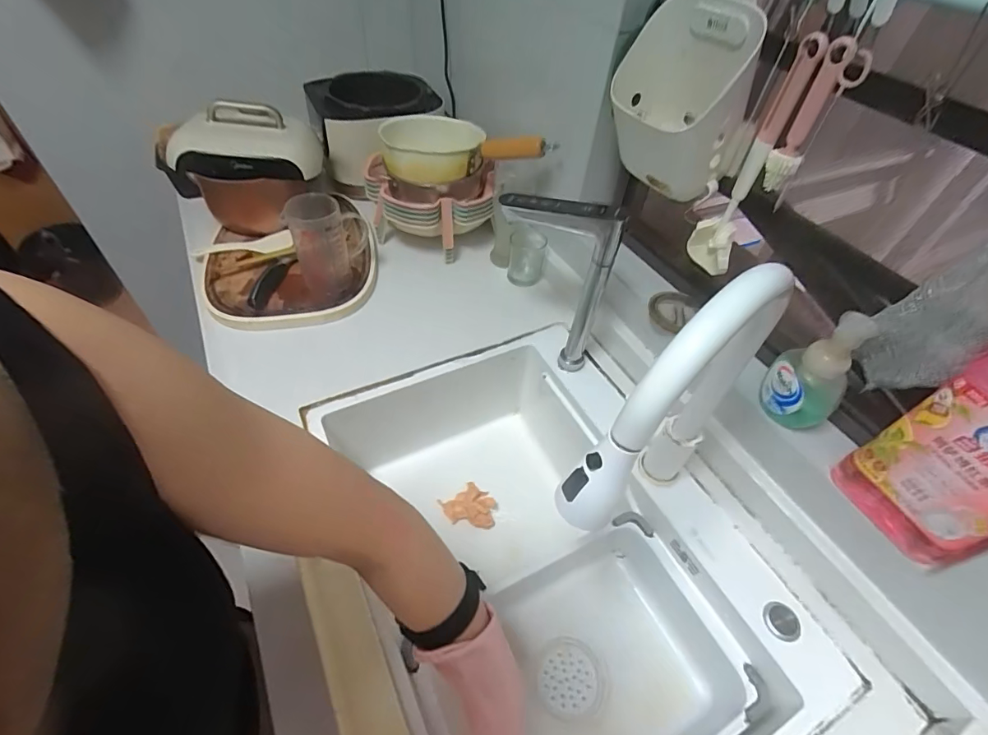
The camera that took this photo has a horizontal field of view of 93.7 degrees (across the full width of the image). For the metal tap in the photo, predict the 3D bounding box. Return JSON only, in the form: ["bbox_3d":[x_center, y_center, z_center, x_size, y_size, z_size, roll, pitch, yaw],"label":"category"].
[{"bbox_3d":[0.082,-0.125,0.681,0.162,0.268,0.046,23,51,14],"label":"metal tap"}]

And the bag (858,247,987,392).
[{"bbox_3d":[0.414,-0.043,0.394,0.042,0.207,0.106,-19,54,-20],"label":"bag"}]

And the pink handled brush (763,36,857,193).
[{"bbox_3d":[0.308,-0.243,0.459,0.029,0.136,0.024,31,54,20],"label":"pink handled brush"}]

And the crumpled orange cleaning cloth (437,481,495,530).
[{"bbox_3d":[-0.044,0.234,0.798,0.094,0.030,0.067,11,49,4],"label":"crumpled orange cleaning cloth"}]

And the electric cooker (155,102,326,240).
[{"bbox_3d":[-0.439,-0.379,0.860,0.188,0.183,0.236,-4,50,-8],"label":"electric cooker"}]

